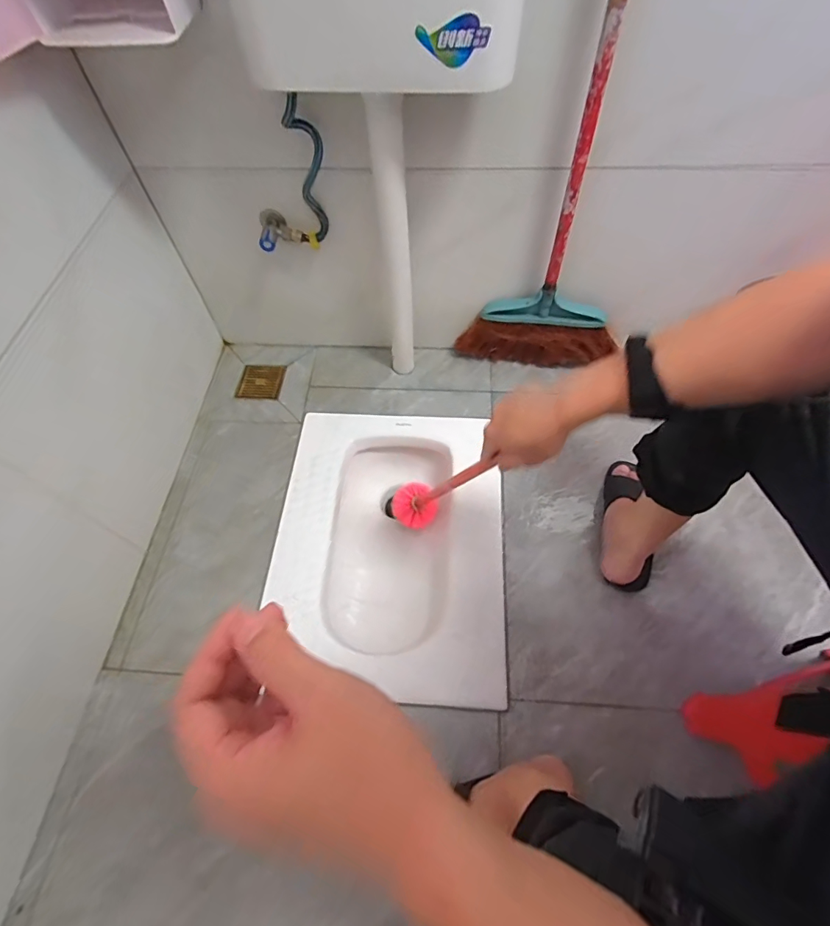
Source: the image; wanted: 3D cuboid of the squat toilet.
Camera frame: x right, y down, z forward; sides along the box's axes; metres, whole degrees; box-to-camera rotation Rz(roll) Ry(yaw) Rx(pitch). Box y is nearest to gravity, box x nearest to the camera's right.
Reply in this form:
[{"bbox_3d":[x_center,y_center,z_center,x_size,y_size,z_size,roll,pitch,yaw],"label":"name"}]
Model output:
[{"bbox_3d":[-0.042,0.175,0.917,0.409,0.180,0.539,2,60,3],"label":"squat toilet"}]

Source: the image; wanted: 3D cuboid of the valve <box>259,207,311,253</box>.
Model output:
[{"bbox_3d":[-0.242,-0.421,0.832,0.084,0.040,0.070,-16,61,-7],"label":"valve"}]

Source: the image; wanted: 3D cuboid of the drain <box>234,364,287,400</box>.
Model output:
[{"bbox_3d":[-0.353,-0.190,1.061,0.104,0.013,0.106,5,59,6],"label":"drain"}]

